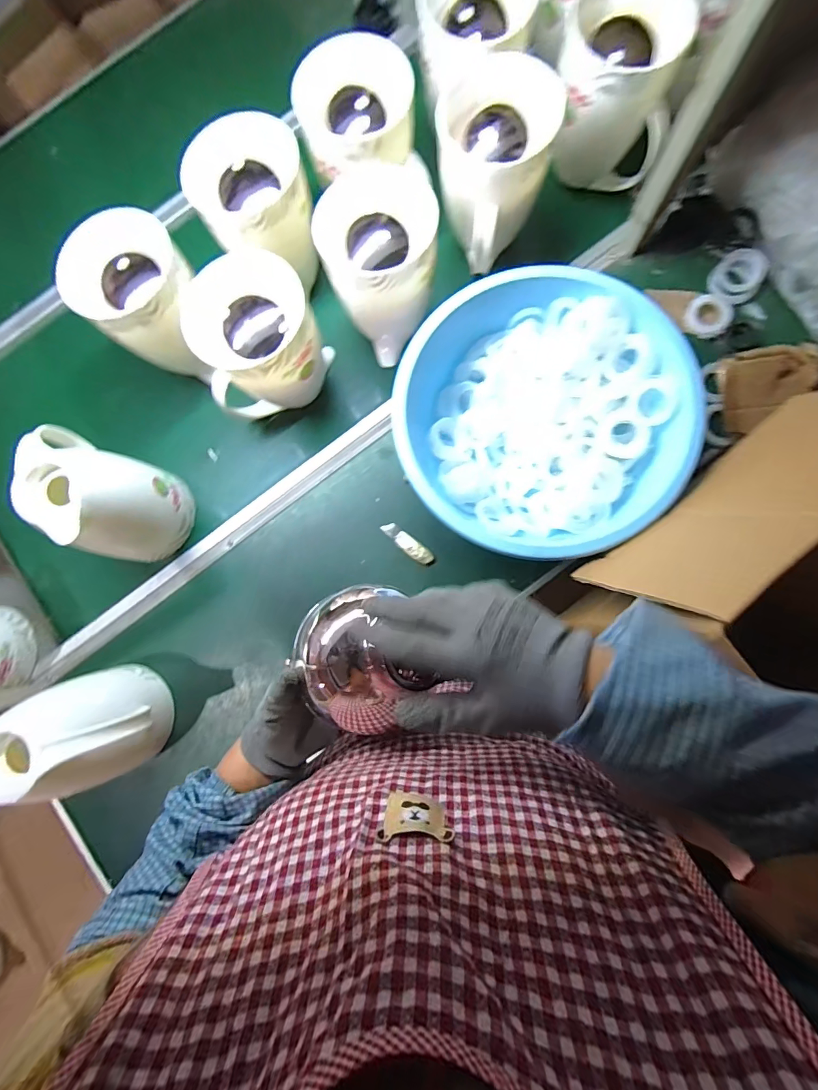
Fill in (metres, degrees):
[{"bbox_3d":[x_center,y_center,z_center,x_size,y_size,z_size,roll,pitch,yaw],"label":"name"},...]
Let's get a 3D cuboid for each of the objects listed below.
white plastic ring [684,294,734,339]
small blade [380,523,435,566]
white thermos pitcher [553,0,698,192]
[{"bbox_3d":[0.459,-0.350,0.658,0.062,0.020,0.061,-1,83,5],"label":"white plastic ring"},{"bbox_3d":[-0.001,-0.002,0.657,0.094,0.007,0.024,40,88,8],"label":"small blade"},{"bbox_3d":[0.291,-0.652,0.633,0.159,0.179,0.161,2,83,5],"label":"white thermos pitcher"}]

